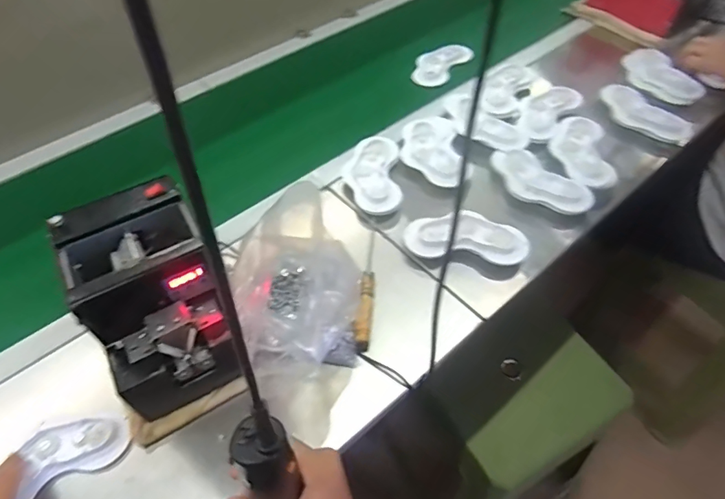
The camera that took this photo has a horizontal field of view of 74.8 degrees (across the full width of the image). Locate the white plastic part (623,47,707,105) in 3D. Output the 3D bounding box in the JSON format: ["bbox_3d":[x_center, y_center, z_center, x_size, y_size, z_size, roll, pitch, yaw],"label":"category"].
[{"bbox_3d":[0.529,-0.306,0.839,0.079,0.027,0.146,-25,55,-17],"label":"white plastic part"}]

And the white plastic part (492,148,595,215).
[{"bbox_3d":[0.246,-0.097,0.656,0.085,0.013,0.142,-35,58,-24],"label":"white plastic part"}]

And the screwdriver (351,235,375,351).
[{"bbox_3d":[0.005,0.043,0.565,0.020,0.019,0.163,3,51,5],"label":"screwdriver"}]

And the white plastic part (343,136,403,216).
[{"bbox_3d":[0.014,-0.108,0.690,0.077,0.026,0.149,-2,51,1],"label":"white plastic part"}]

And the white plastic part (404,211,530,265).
[{"bbox_3d":[0.131,-0.016,0.599,0.147,0.029,0.061,5,52,6],"label":"white plastic part"}]

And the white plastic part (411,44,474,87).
[{"bbox_3d":[0.147,-0.350,0.884,0.069,0.022,0.142,28,57,22],"label":"white plastic part"}]

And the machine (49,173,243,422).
[{"bbox_3d":[-0.204,0.054,0.484,0.124,0.159,0.172,-23,54,-16],"label":"machine"}]

